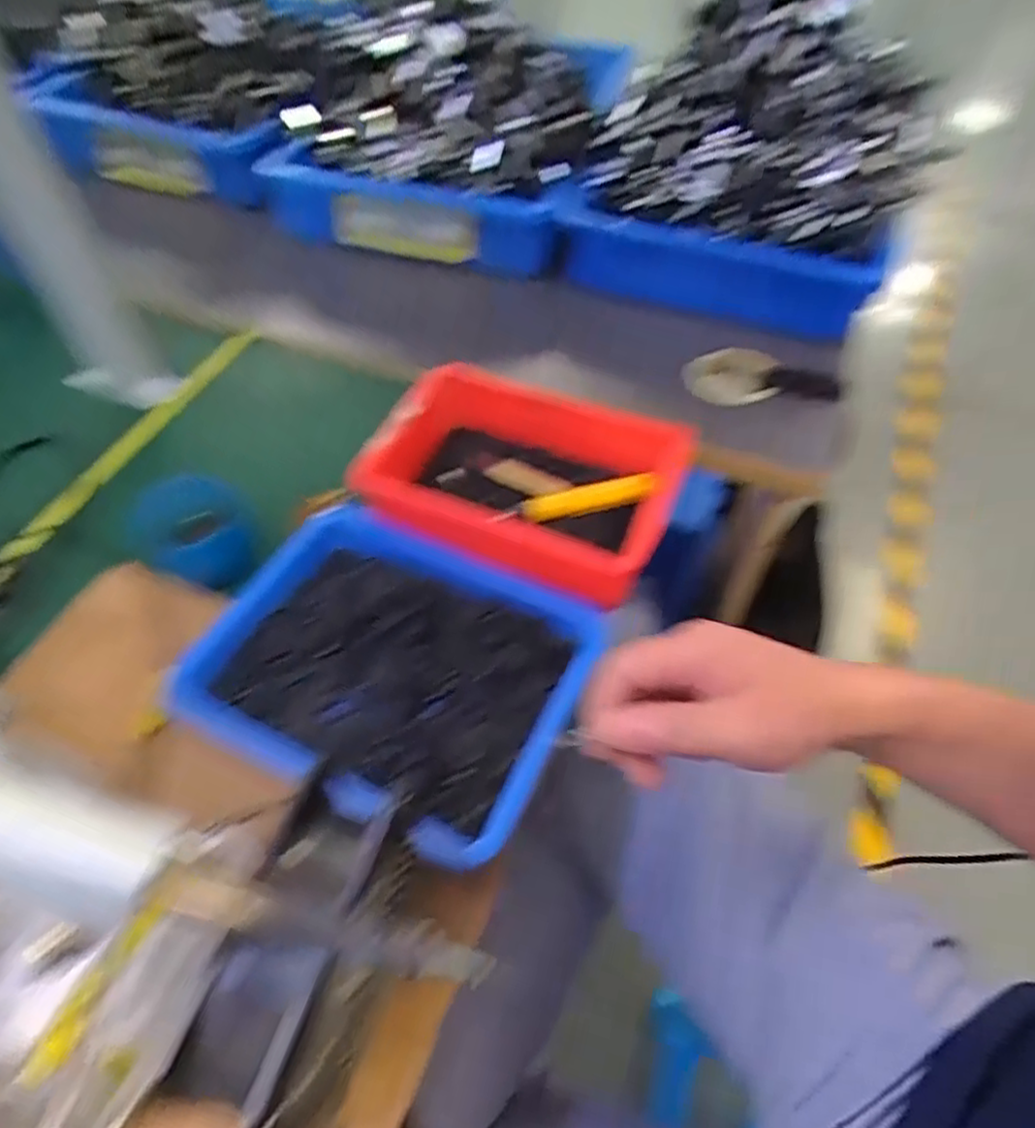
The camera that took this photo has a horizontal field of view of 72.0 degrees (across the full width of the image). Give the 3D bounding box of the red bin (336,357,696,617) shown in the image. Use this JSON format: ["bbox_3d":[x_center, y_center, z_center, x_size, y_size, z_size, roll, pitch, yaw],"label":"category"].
[{"bbox_3d":[0.002,-0.056,0.501,0.203,0.072,0.139,18,54,14],"label":"red bin"}]

